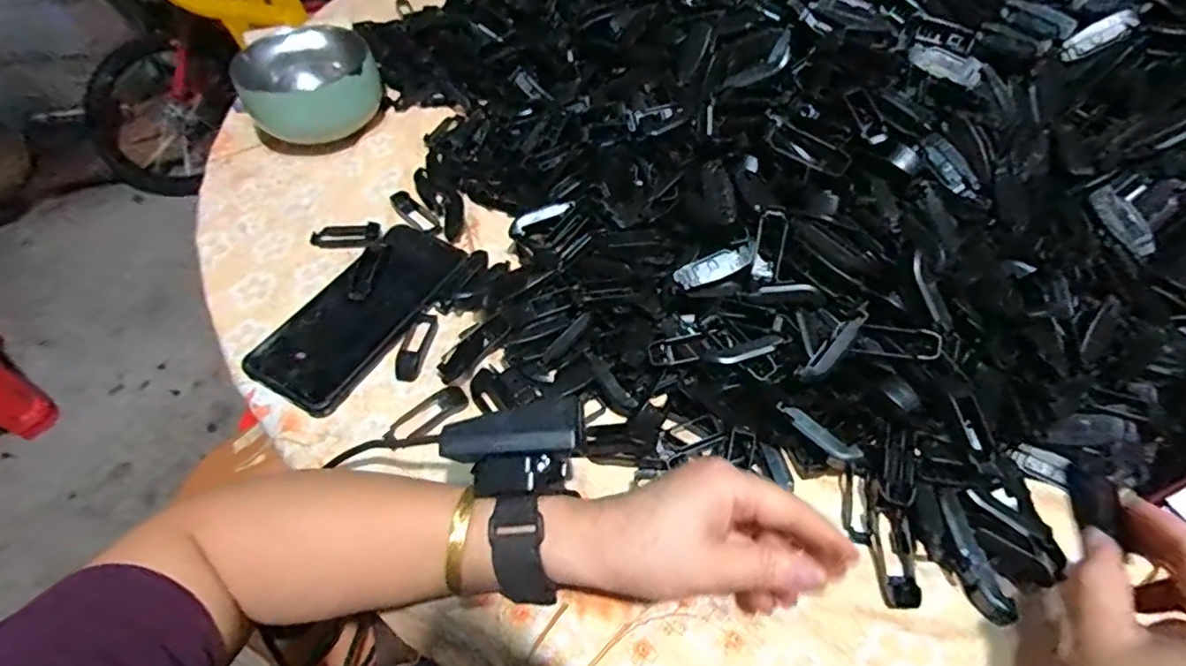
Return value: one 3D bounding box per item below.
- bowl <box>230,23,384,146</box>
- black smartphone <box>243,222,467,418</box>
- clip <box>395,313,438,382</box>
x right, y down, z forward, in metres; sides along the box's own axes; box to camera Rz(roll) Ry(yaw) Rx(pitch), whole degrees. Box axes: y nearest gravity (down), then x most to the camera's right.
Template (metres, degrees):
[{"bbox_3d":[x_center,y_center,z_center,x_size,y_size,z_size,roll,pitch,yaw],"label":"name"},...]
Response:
[{"bbox_3d":[-0.271,-0.235,0.558,0.120,0.067,0.120,-27,57,-18],"label":"bowl"},{"bbox_3d":[-0.168,-0.020,0.427,0.077,0.007,0.164,24,57,19],"label":"black smartphone"},{"bbox_3d":[-0.125,0.008,0.414,0.019,0.010,0.056,8,54,7],"label":"clip"}]

